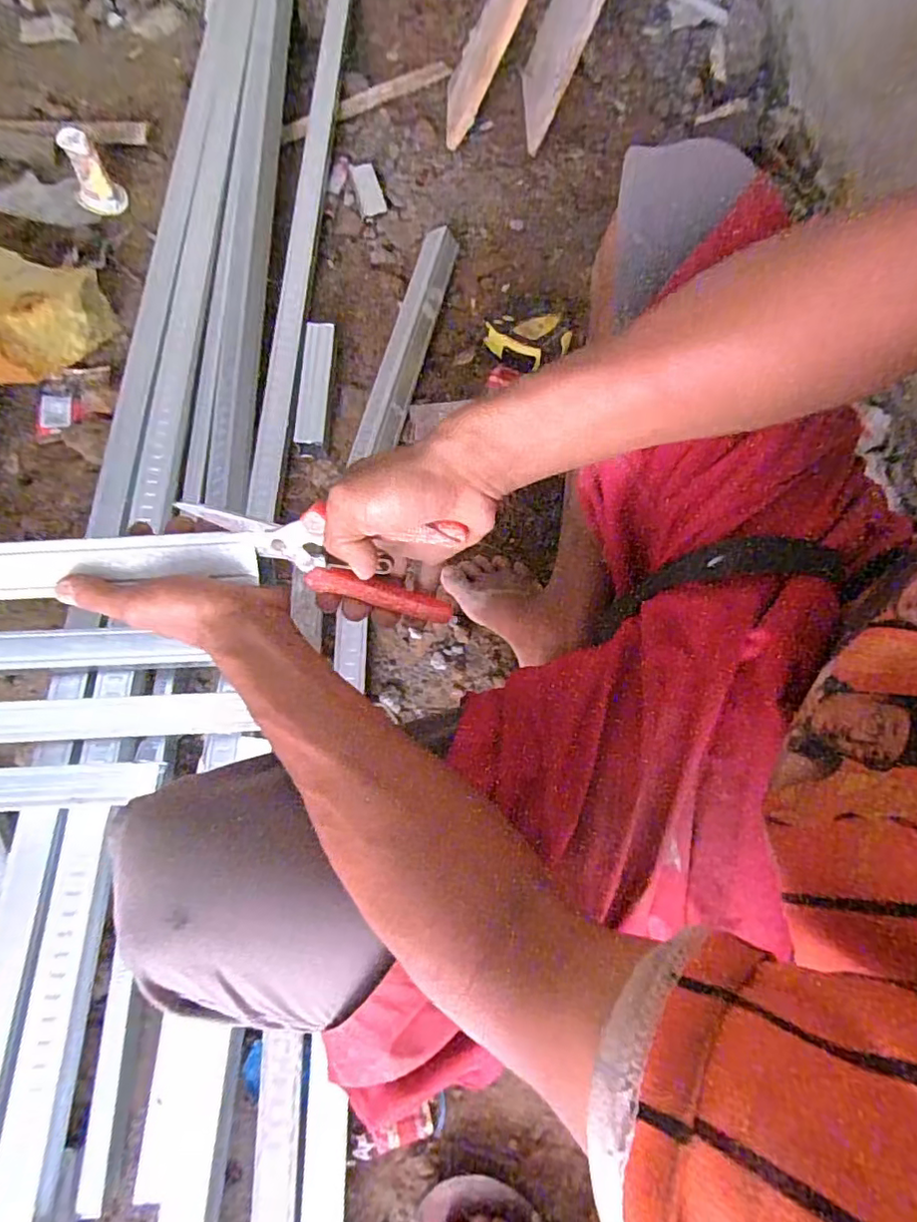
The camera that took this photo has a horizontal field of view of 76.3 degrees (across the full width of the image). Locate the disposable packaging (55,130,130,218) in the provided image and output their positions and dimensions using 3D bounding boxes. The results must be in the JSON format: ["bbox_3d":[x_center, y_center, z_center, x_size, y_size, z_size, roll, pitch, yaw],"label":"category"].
[{"bbox_3d":[-0.530,-0.629,0.839,0.066,0.112,0.052,-32,74,-11],"label":"disposable packaging"}]

